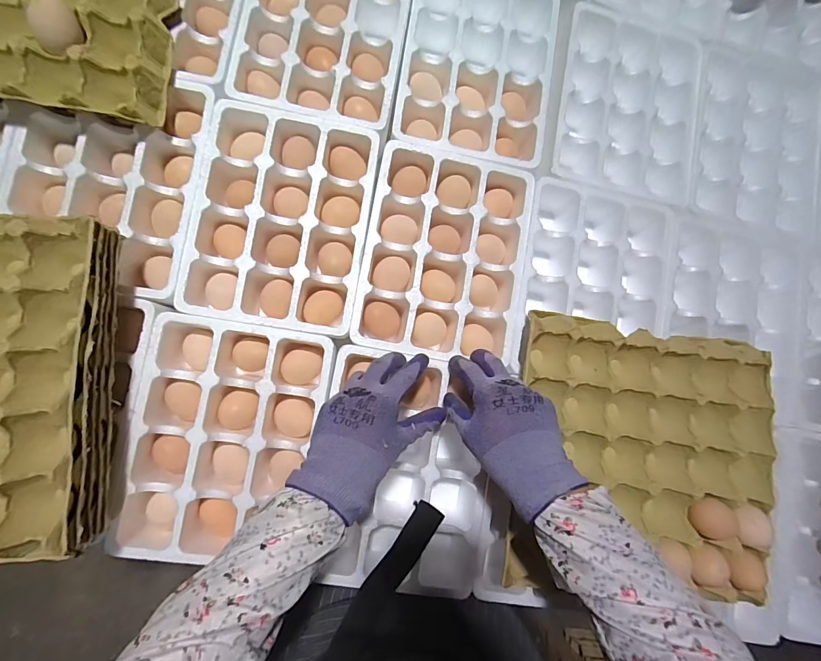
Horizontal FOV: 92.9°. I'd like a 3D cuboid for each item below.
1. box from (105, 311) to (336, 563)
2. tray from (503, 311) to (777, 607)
[{"bbox_3d":[-0.197,0.115,0.429,0.180,0.060,0.240,11,84,-6],"label":"box"},{"bbox_3d":[0.262,0.138,0.439,0.297,0.071,0.284,8,84,-6],"label":"tray"}]

